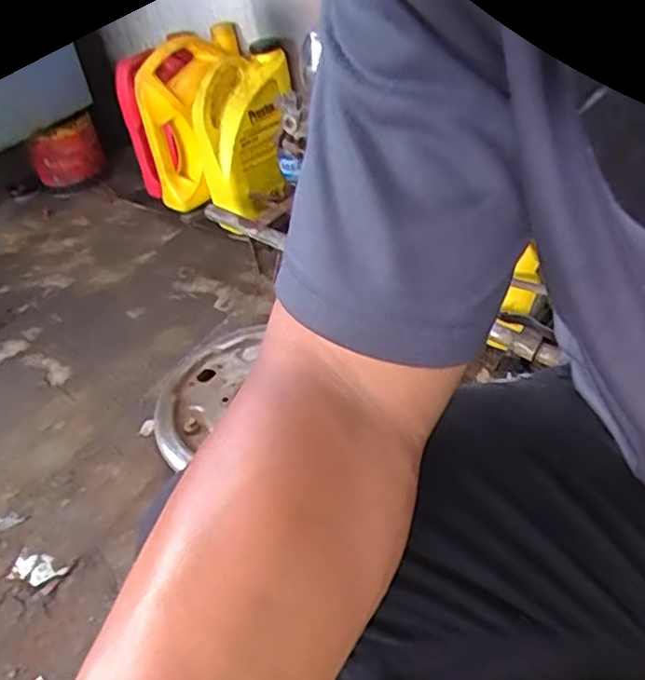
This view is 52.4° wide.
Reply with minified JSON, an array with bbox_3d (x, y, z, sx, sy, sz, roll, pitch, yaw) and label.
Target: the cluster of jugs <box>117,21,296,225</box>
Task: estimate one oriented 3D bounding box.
[{"bbox_3d":[-0.176,-0.324,1.013,0.213,0.250,0.140,-25,42,-27],"label":"cluster of jugs"}]

